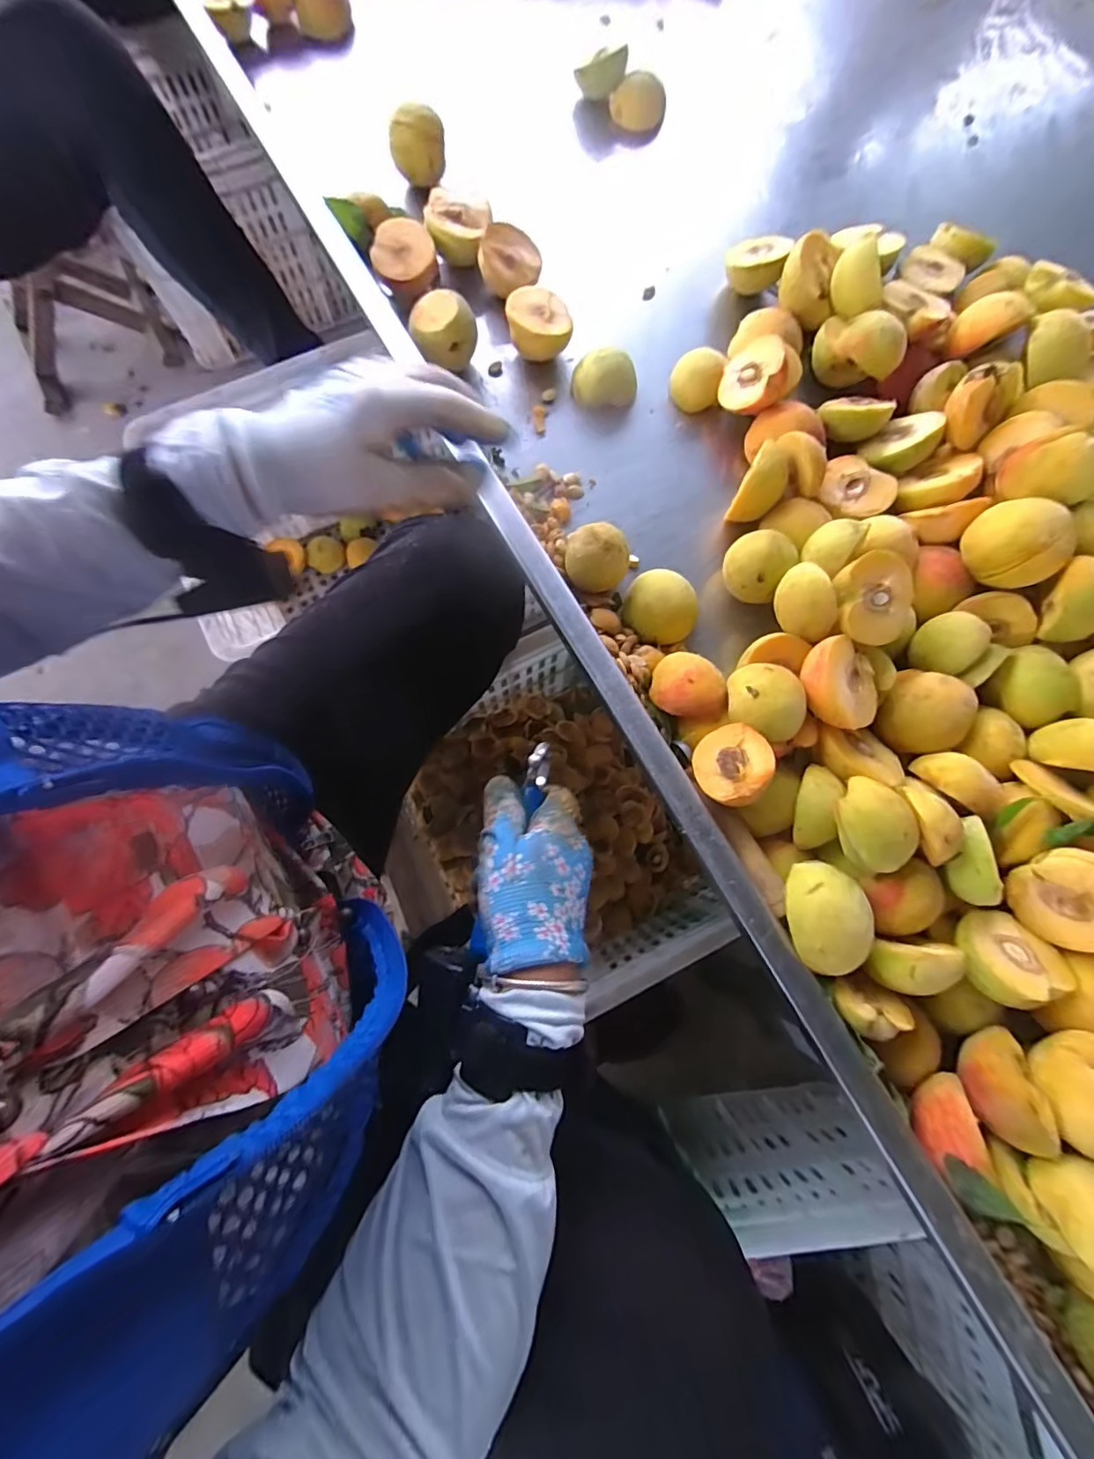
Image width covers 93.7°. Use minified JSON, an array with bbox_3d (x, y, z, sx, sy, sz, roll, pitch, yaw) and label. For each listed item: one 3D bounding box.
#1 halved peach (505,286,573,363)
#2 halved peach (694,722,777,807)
[{"bbox_3d":[-0.008,-0.382,0.489,0.060,0.041,0.059,-3,76,-2],"label":"halved peach"},{"bbox_3d":[0.127,0.024,0.350,0.051,0.019,0.050,-11,65,26],"label":"halved peach"}]

